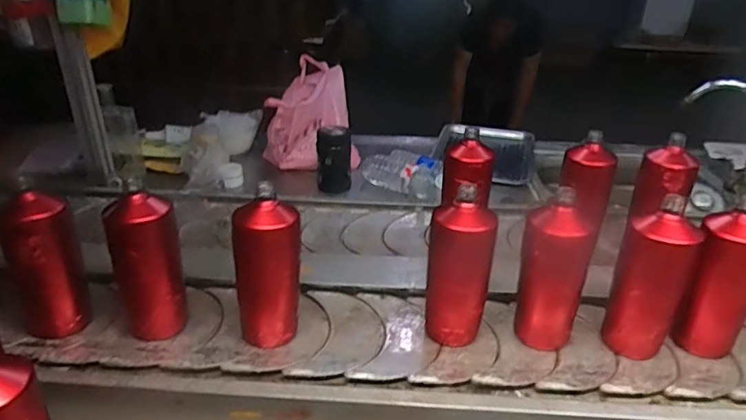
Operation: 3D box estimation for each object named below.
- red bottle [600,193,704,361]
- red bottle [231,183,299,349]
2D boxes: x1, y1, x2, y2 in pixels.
[{"bbox_3d":[0.350,0.084,0.649,0.074,0.202,0.064,24,33,34],"label":"red bottle"},{"bbox_3d":[-0.132,0.077,0.652,0.061,0.191,0.079,21,35,31],"label":"red bottle"}]

